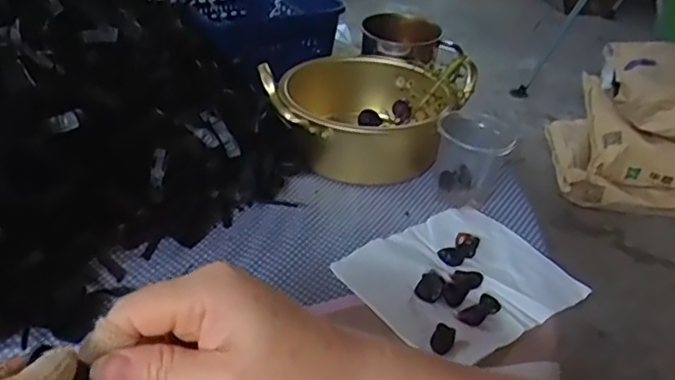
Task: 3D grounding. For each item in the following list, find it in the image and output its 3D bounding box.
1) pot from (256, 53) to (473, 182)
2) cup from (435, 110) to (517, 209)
[{"bbox_3d":[0.034,-0.083,0.627,0.180,0.090,0.166,3,36,-2],"label":"pot"},{"bbox_3d":[0.122,-0.031,0.567,0.064,0.074,0.064,3,36,-2],"label":"cup"}]

